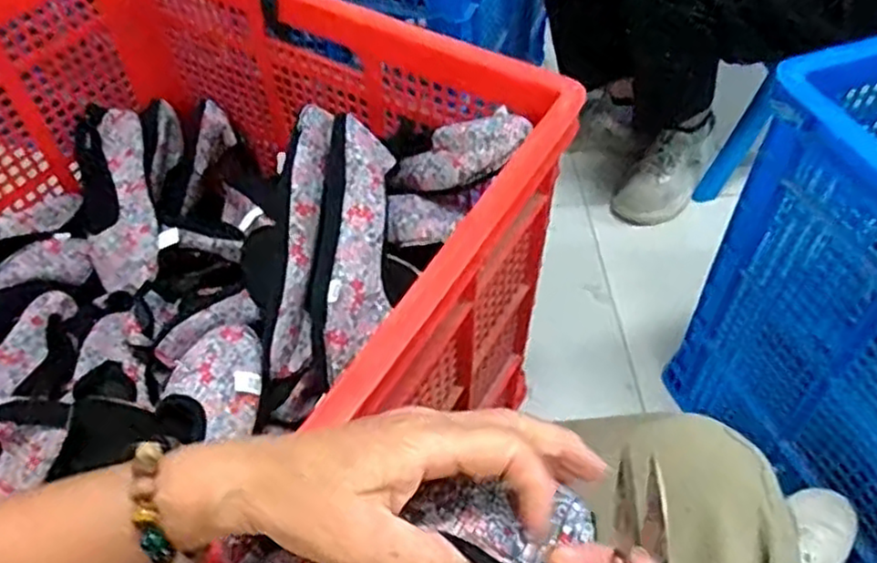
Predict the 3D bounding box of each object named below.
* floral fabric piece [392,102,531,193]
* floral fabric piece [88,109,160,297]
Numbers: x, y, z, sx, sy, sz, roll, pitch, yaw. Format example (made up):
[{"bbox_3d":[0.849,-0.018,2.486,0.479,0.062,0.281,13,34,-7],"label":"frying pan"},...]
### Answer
[{"bbox_3d":[0.011,-0.117,0.661,0.142,0.035,0.054,-14,40,39],"label":"floral fabric piece"},{"bbox_3d":[-0.401,-0.106,0.896,0.081,0.027,0.254,-10,69,-7],"label":"floral fabric piece"}]

